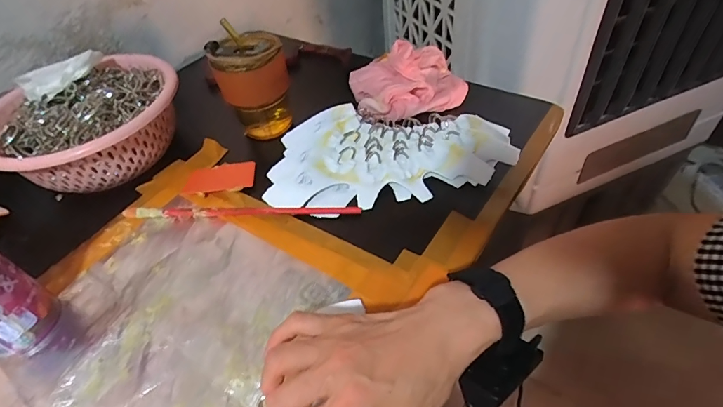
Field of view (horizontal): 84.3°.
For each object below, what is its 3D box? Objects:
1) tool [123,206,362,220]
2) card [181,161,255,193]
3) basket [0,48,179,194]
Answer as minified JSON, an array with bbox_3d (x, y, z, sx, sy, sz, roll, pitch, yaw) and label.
[{"bbox_3d":[-0.130,0.007,0.424,0.255,0.007,0.012,-2,48,5],"label":"tool"},{"bbox_3d":[-0.164,-0.029,0.465,0.078,0.005,0.039,-9,47,-2],"label":"card"},{"bbox_3d":[-0.326,-0.097,0.486,0.215,0.099,0.164,-33,52,-22],"label":"basket"}]

